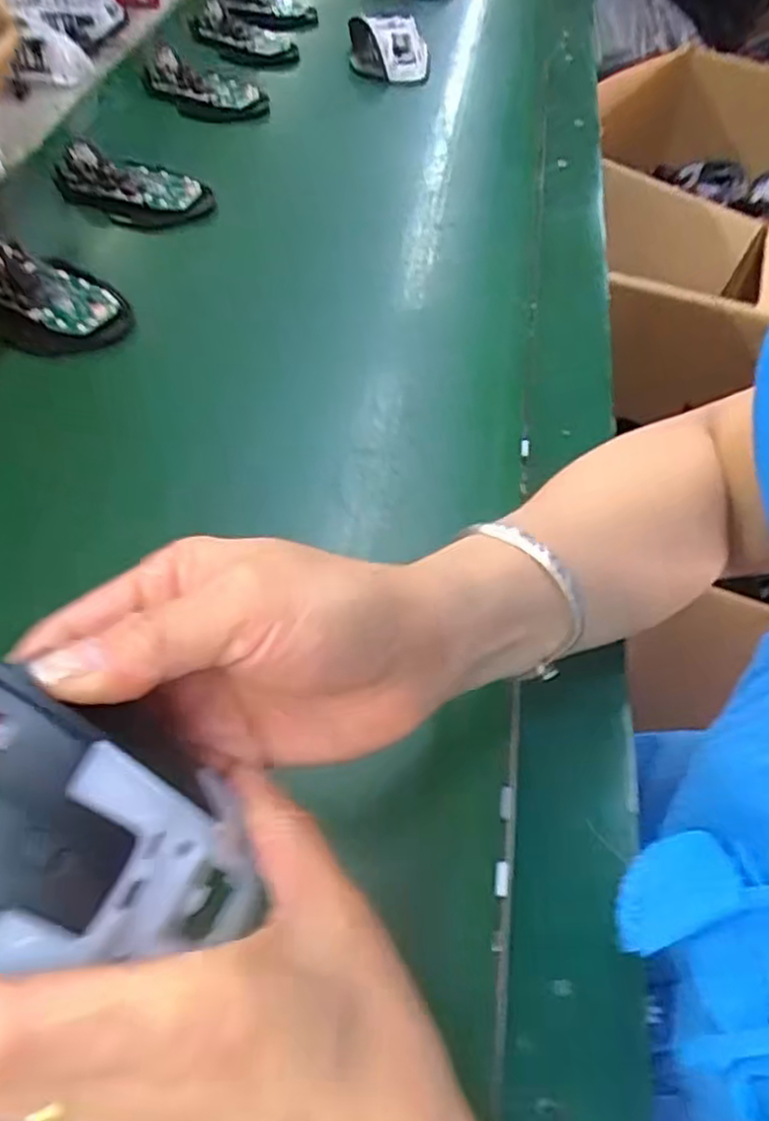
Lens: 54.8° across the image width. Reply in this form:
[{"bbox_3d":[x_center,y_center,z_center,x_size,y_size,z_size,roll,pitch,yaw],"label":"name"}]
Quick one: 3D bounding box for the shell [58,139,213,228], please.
[{"bbox_3d":[-0.185,-0.277,0.548,0.109,0.032,0.057,-2,52,-6],"label":"shell"}]

